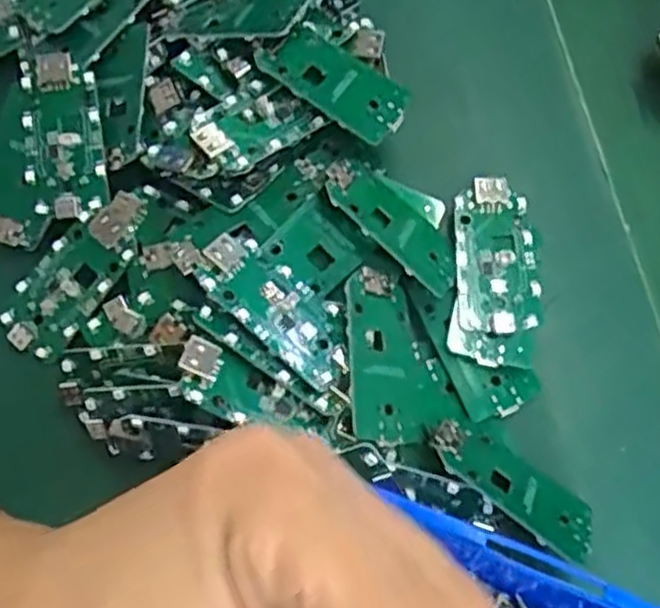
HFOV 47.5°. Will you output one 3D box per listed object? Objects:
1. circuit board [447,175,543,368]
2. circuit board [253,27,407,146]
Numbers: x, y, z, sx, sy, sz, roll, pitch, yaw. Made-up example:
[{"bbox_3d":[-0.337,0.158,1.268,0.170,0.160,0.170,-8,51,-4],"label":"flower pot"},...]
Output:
[{"bbox_3d":[0.064,-0.013,0.290,0.033,0.006,0.074,6,71,0],"label":"circuit board"},{"bbox_3d":[0.003,-0.086,0.292,0.056,0.006,0.030,33,67,3],"label":"circuit board"}]

